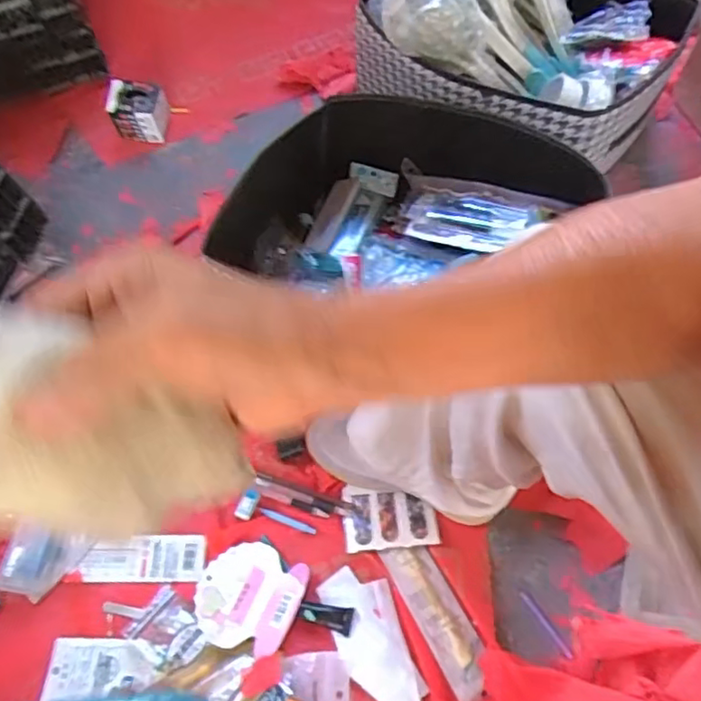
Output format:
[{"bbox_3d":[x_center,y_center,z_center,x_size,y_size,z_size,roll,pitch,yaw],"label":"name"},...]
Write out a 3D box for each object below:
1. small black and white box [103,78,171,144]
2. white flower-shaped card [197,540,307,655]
[{"bbox_3d":[-0.345,-0.390,0.982,0.090,0.069,0.078,1,64,2],"label":"small black and white box"},{"bbox_3d":[-0.112,0.269,0.667,0.109,0.006,0.106,18,58,7],"label":"white flower-shaped card"}]

